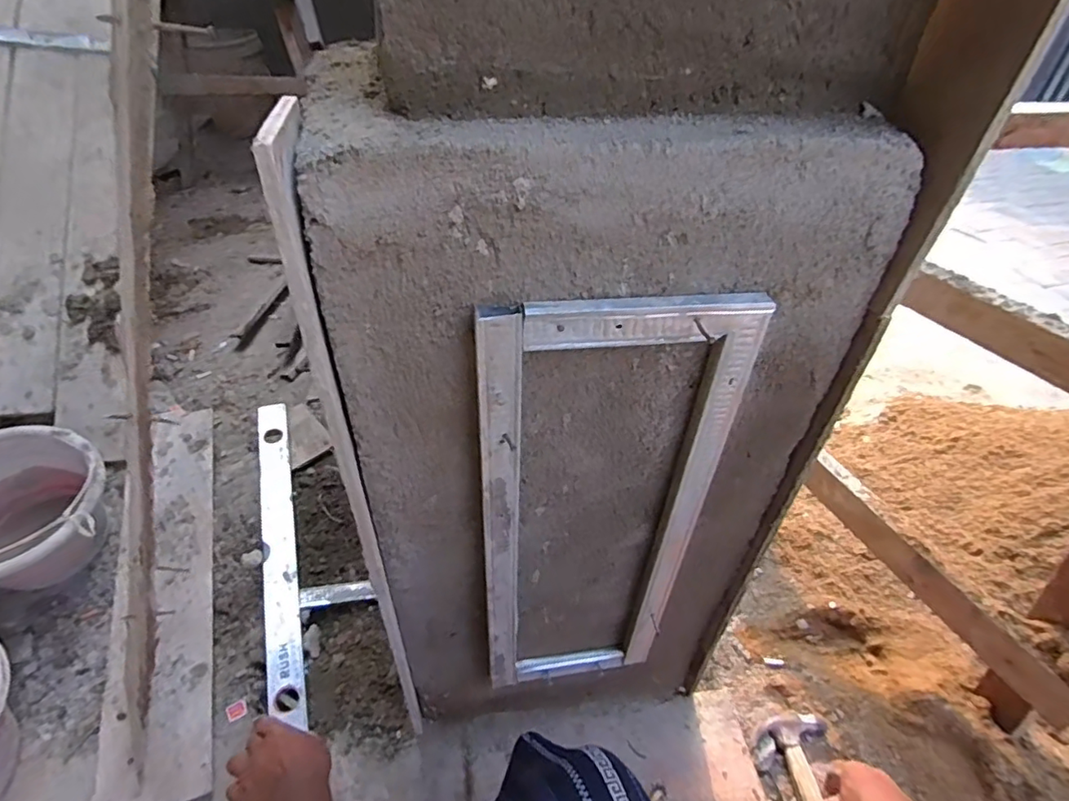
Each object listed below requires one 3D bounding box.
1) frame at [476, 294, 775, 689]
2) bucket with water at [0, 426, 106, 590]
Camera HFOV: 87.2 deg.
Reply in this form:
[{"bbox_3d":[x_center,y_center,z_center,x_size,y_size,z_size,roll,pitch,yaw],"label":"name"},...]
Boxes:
[{"bbox_3d":[0.069,0.132,0.544,0.231,0.525,0.031,-6,42,-10],"label":"frame"},{"bbox_3d":[-0.768,0.184,0.824,0.214,0.160,0.255,-29,50,-32],"label":"bucket with water"}]

